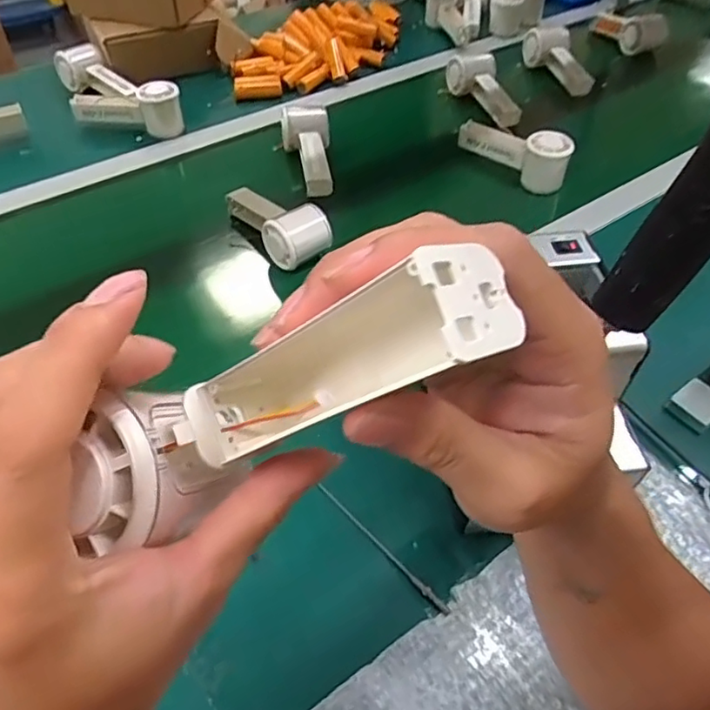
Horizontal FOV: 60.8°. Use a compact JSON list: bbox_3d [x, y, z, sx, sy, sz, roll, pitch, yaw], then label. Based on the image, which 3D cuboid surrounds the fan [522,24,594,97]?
[{"bbox_3d":[0.352,-0.505,1.038,0.050,0.074,0.168,-31,74,-24],"label":"fan"}]

